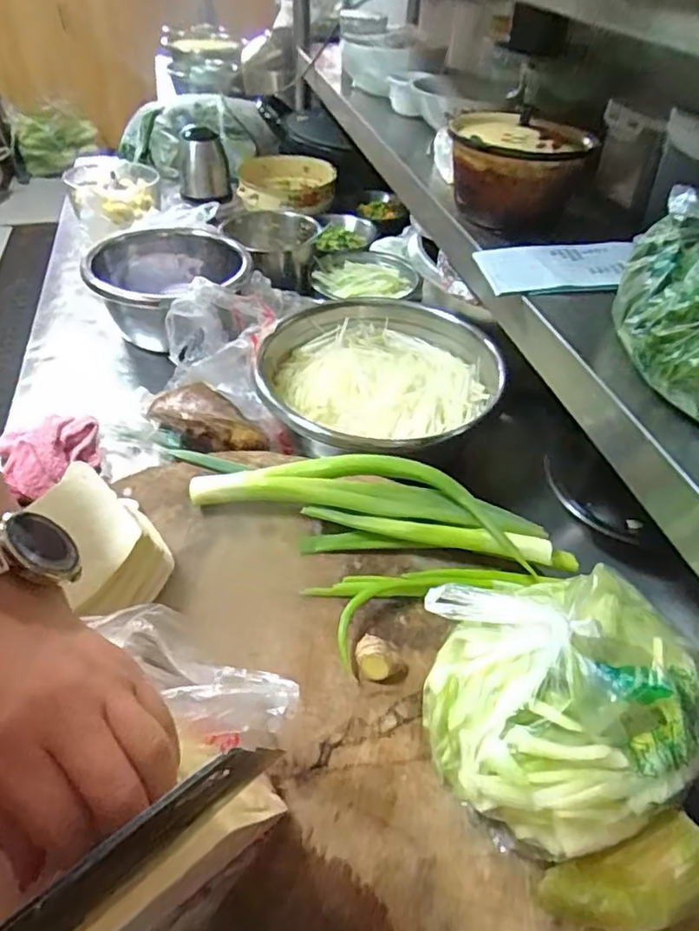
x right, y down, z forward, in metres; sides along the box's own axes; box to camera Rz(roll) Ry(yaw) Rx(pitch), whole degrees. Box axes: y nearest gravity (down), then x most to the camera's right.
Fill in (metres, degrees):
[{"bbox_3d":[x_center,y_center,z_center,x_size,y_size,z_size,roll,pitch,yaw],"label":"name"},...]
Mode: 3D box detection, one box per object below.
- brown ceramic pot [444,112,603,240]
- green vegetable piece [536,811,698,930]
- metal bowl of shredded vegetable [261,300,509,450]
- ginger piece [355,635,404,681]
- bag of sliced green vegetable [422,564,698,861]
[{"bbox_3d":[0.179,-0.317,0.633,0.134,0.084,0.138,2,44,-2],"label":"brown ceramic pot"},{"bbox_3d":[0.132,0.197,0.278,0.083,0.023,0.035,-27,45,11],"label":"green vegetable piece"},{"bbox_3d":[0.033,-0.086,0.655,0.247,0.069,0.264,12,45,9],"label":"metal bowl of shredded vegetable"},{"bbox_3d":[0.018,0.122,0.372,0.029,0.018,0.023,9,44,5],"label":"ginger piece"},{"bbox_3d":[0.120,0.128,0.328,0.151,0.080,0.142,-5,45,-9],"label":"bag of sliced green vegetable"}]

